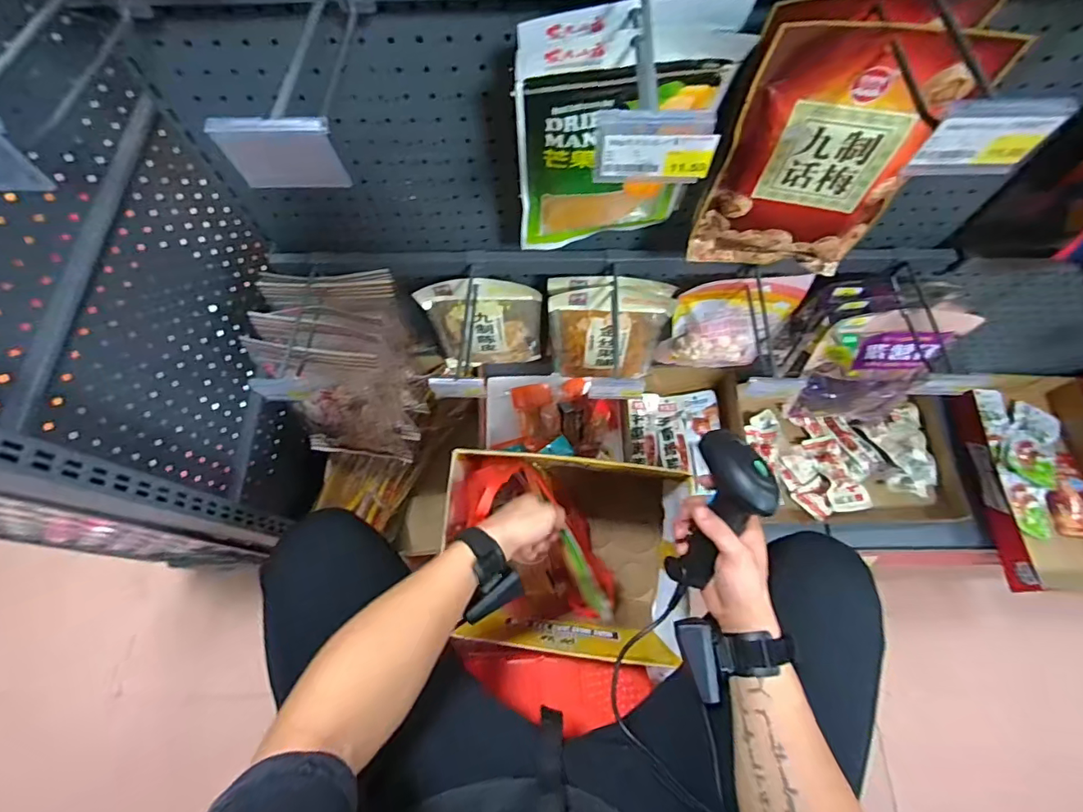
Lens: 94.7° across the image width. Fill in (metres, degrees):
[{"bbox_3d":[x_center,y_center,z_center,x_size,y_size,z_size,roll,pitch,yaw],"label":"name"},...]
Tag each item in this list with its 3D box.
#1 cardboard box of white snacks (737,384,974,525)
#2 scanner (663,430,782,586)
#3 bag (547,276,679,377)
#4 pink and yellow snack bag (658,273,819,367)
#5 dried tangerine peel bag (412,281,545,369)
[{"bbox_3d":[0.621,0.092,1.007,0.405,0.098,0.288,-1,68,0],"label":"cardboard box of white snacks"},{"bbox_3d":[0.172,0.108,0.490,0.070,0.059,0.155,20,101,8],"label":"scanner"},{"bbox_3d":[0.094,-0.112,0.744,0.166,0.193,0.059,2,68,1],"label":"bag"},{"bbox_3d":[0.288,-0.119,0.756,0.184,0.229,0.049,-1,68,0],"label":"pink and yellow snack bag"},{"bbox_3d":[-0.085,-0.129,0.758,0.166,0.197,0.052,-9,68,-4],"label":"dried tangerine peel bag"}]

